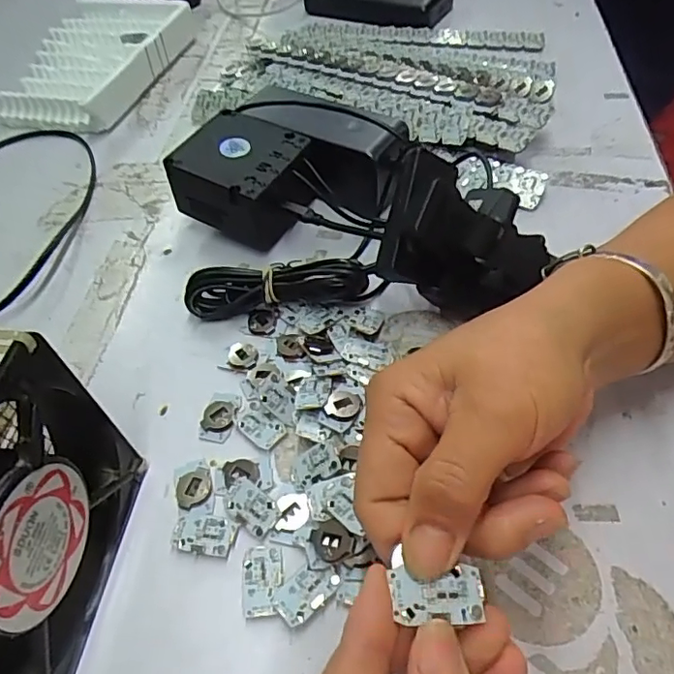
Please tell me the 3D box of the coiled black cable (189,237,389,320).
[{"bbox_3d":[-0.033,-0.031,0.339,0.120,0.038,0.024,-5,51,2],"label":"coiled black cable"}]

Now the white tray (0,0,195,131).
[{"bbox_3d":[-0.255,-0.292,0.574,0.148,0.037,0.224,7,52,12],"label":"white tray"}]

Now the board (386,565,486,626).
[{"bbox_3d":[0.031,0.080,0.171,0.028,0.004,0.016,-2,51,0],"label":"board"}]

